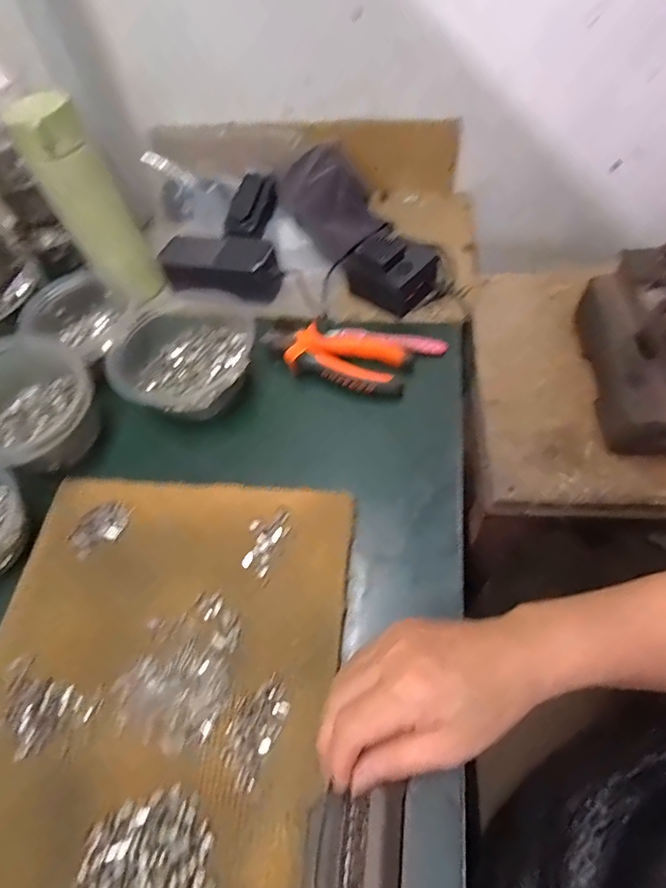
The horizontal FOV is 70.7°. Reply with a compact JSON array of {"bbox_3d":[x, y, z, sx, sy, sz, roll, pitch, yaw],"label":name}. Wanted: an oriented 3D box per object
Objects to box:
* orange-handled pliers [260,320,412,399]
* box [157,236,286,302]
[{"bbox_3d":[-0.001,-0.090,0.471,0.149,0.019,0.070,13,61,14],"label":"orange-handled pliers"},{"bbox_3d":[-0.125,-0.199,0.538,0.135,0.056,0.056,10,61,12],"label":"box"}]

